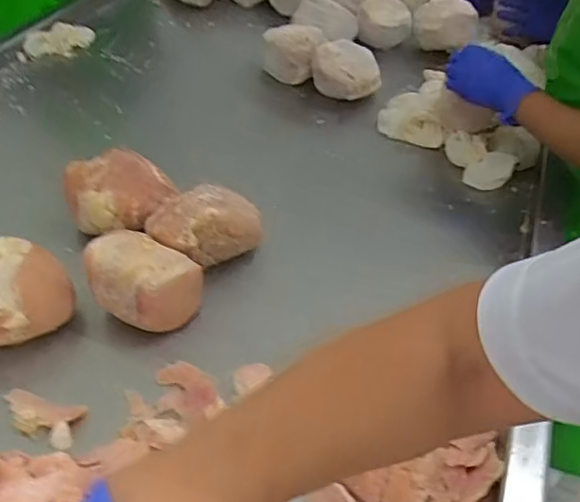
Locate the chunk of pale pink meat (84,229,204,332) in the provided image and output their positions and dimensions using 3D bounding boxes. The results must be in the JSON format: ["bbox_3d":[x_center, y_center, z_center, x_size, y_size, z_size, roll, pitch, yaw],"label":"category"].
[{"bbox_3d":[-0.177,0.043,0.701,0.117,0.107,0.090,22,47,19],"label":"chunk of pale pink meat"}]

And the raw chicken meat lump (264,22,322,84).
[{"bbox_3d":[0.002,-0.385,1.147,0.114,0.084,0.104,8,44,5],"label":"raw chicken meat lump"}]

